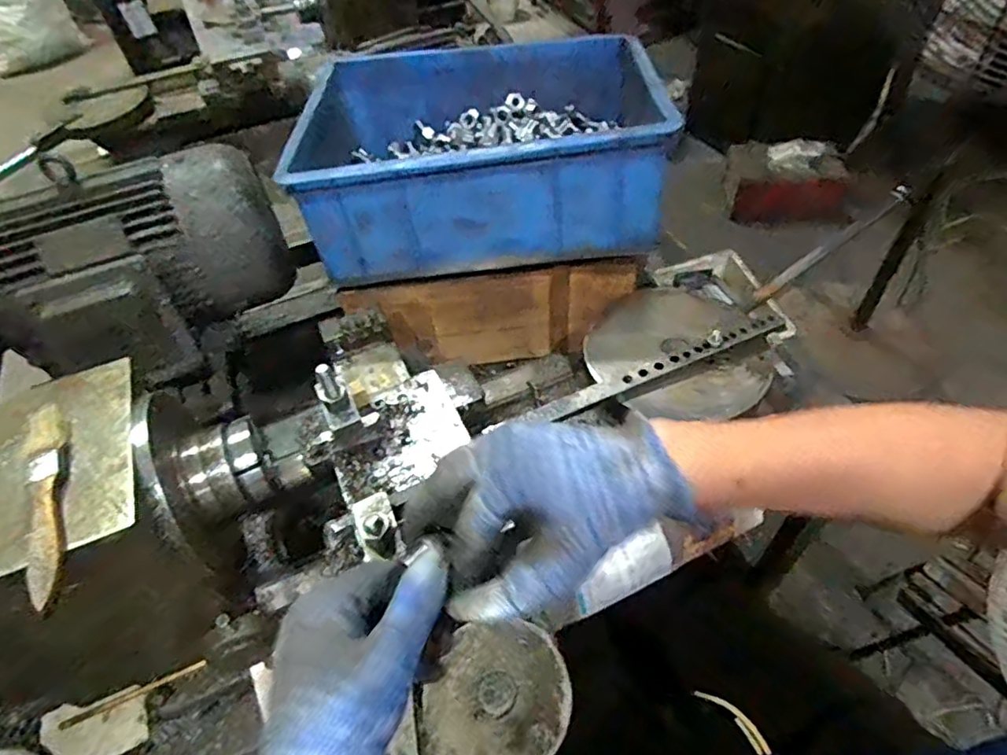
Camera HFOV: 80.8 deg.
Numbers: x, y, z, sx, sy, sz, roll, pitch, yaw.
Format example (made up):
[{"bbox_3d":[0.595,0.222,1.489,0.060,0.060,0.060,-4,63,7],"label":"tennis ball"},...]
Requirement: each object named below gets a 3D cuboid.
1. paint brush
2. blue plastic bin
[{"bbox_3d":[-0.288,0.075,0.368,0.024,0.010,0.147,-22,51,-13],"label":"paint brush"},{"bbox_3d":[-0.027,-0.277,0.709,0.391,0.141,0.297,-5,50,1],"label":"blue plastic bin"}]

